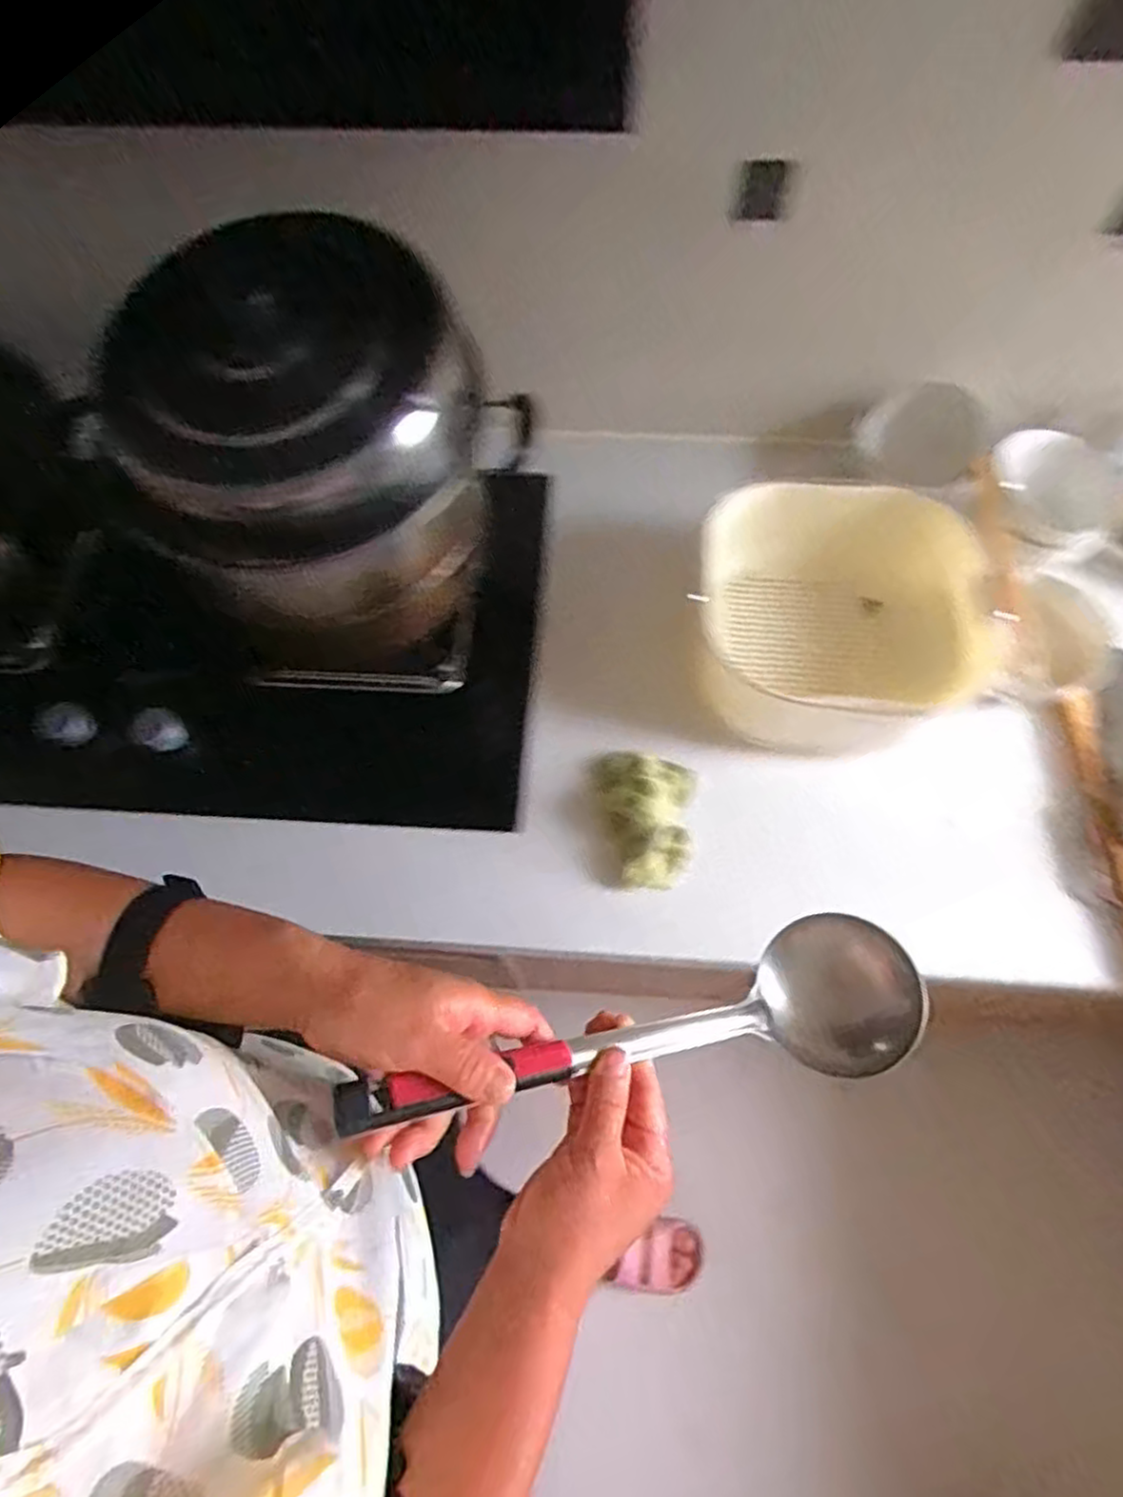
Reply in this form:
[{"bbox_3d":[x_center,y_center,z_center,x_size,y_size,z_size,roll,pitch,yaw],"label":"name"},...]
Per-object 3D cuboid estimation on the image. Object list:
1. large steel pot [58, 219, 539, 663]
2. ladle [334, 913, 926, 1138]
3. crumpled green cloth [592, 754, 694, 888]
[{"bbox_3d":[-0.220,-0.236,0.630,0.303,0.308,0.268,39,72,17],"label":"large steel pot"},{"bbox_3d":[0.050,0.164,0.393,0.332,0.059,0.088,-5,64,-20],"label":"ladle"},{"bbox_3d":[0.076,0.064,0.643,0.091,0.037,0.124,6,66,4],"label":"crumpled green cloth"}]

